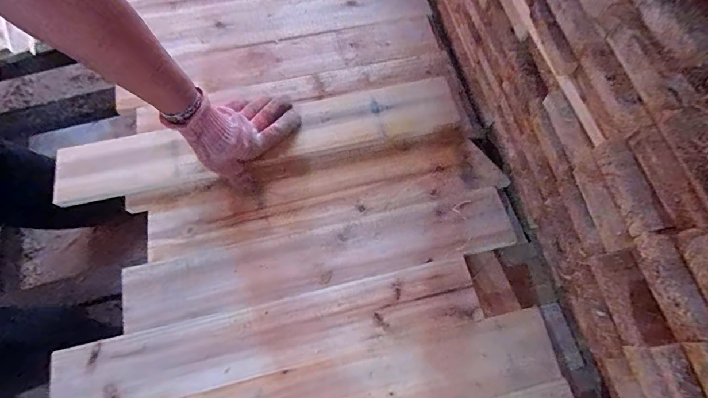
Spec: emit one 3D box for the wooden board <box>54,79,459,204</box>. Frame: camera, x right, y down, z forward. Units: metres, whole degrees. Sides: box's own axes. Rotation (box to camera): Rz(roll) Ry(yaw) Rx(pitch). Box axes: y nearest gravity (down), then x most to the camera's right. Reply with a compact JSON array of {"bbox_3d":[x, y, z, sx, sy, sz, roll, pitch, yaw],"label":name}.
[{"bbox_3d":[-0.124,-0.088,0.556,0.554,0.019,0.082,-12,67,-5],"label":"wooden board"}]

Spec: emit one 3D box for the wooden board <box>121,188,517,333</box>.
[{"bbox_3d":[-0.039,0.075,0.501,0.486,0.012,0.085,-12,67,-5],"label":"wooden board"}]

